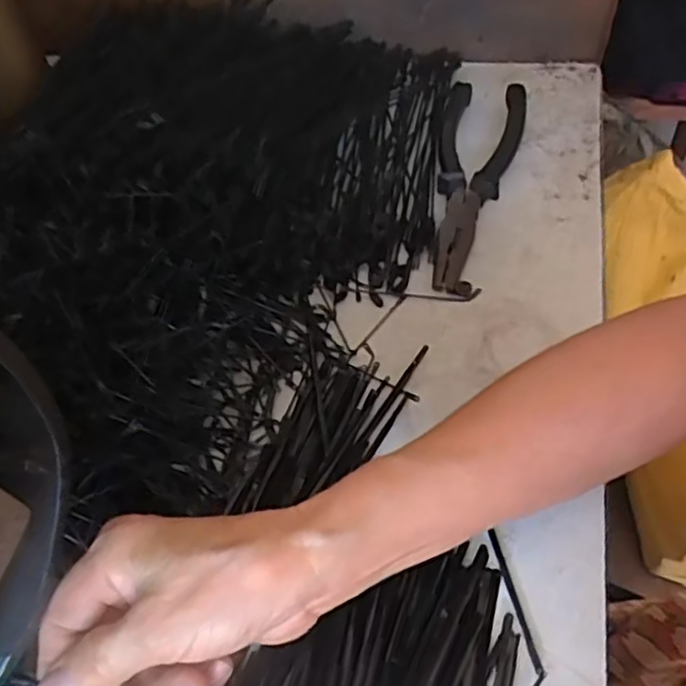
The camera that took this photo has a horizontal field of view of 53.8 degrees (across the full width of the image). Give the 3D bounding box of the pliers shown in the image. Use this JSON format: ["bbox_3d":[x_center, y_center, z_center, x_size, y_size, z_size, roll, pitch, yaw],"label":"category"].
[{"bbox_3d":[0.089,-0.115,0.459,0.055,0.017,0.187,8,57,12],"label":"pliers"}]

